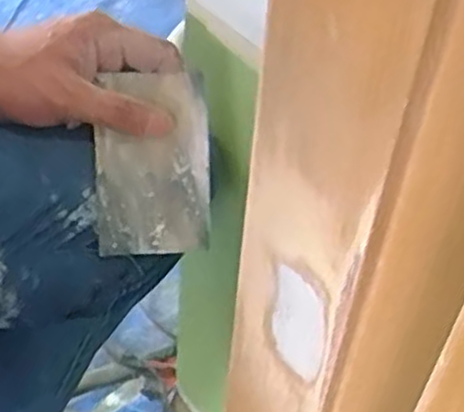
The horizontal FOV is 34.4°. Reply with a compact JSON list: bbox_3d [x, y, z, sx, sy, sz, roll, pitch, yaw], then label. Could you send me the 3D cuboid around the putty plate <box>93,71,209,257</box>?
[{"bbox_3d":[-0.050,-0.024,0.475,0.069,0.112,0.008,-1,13,-4],"label":"putty plate"}]

